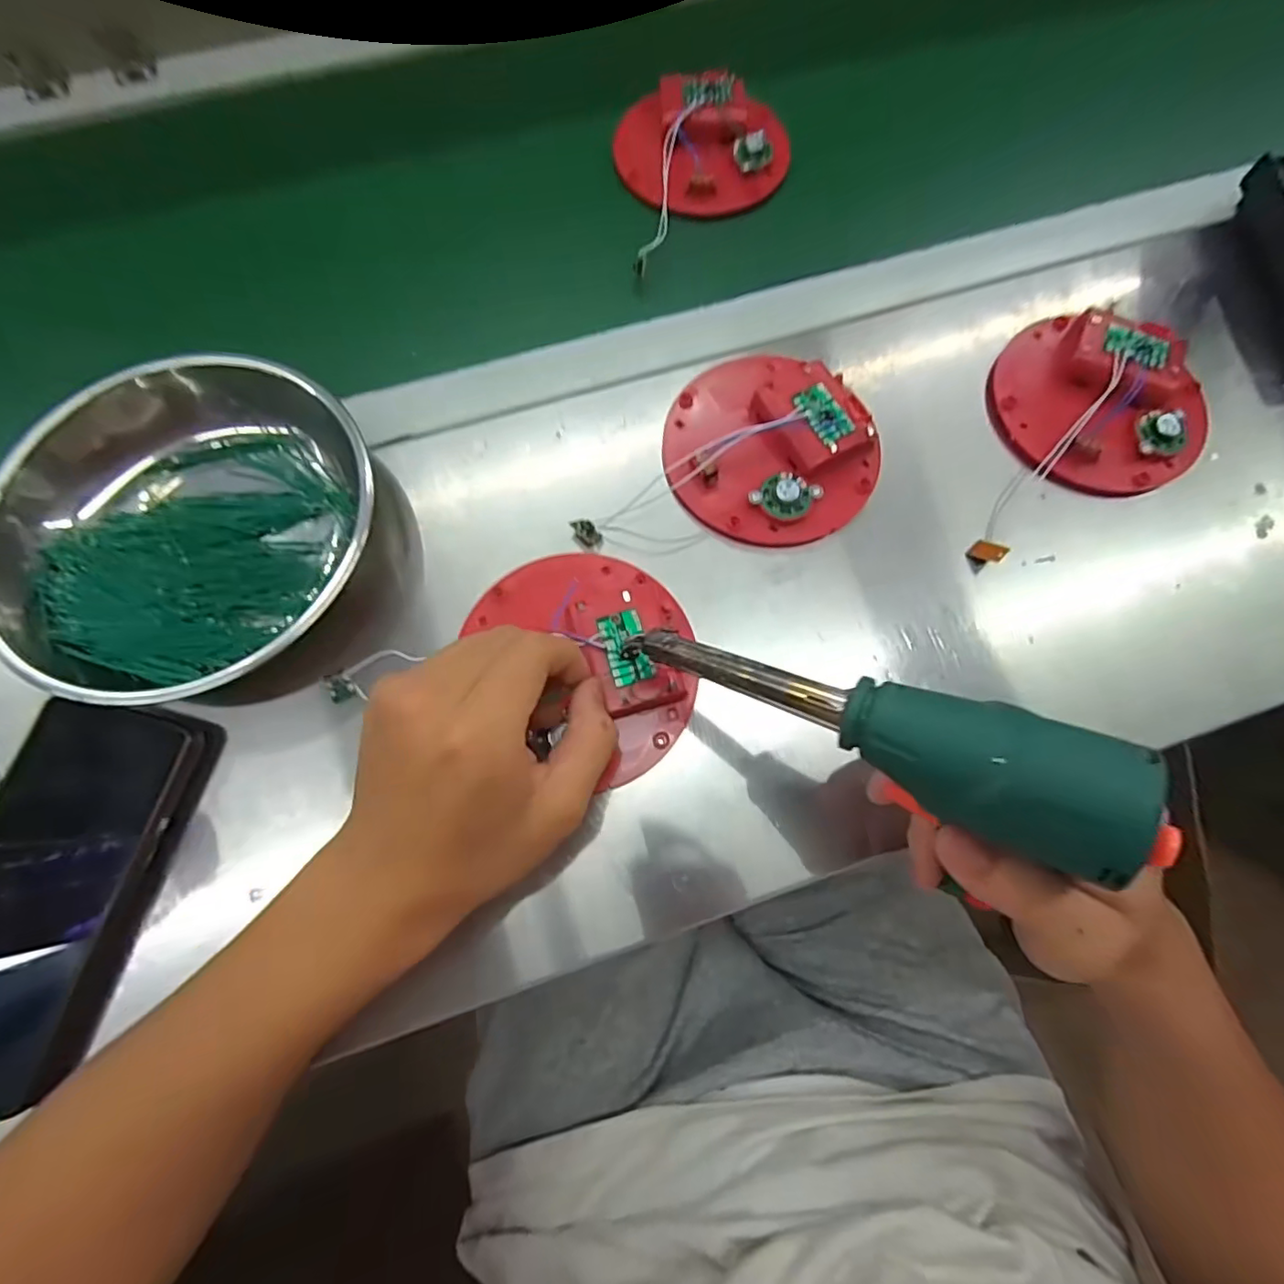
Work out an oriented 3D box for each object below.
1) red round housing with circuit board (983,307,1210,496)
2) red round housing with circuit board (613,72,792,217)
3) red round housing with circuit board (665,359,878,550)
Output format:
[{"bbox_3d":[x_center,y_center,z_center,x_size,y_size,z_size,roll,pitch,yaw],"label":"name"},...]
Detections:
[{"bbox_3d":[0.266,-0.143,0.339,0.112,0.034,0.118,0,73,-1],"label":"red round housing with circuit board"},{"bbox_3d":[0.042,-0.353,0.411,0.118,0.033,0.096,-4,73,-2],"label":"red round housing with circuit board"},{"bbox_3d":[0.072,-0.111,0.329,0.118,0.025,0.112,0,73,-1],"label":"red round housing with circuit board"}]

